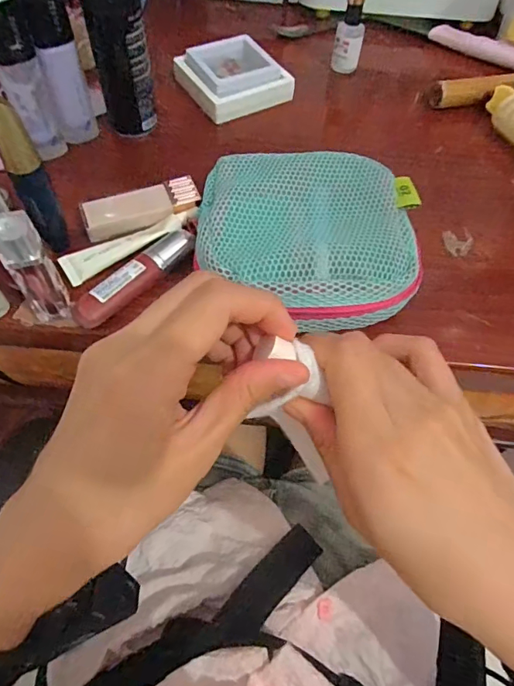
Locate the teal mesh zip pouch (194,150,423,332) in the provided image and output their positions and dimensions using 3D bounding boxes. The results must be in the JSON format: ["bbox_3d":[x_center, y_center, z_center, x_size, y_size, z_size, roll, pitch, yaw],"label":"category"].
[{"bbox_3d":[0.037,-0.078,0.331,0.147,0.037,0.146,5,59,0],"label":"teal mesh zip pouch"}]

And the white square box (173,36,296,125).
[{"bbox_3d":[-0.023,-0.260,0.461,0.087,0.027,0.082,-27,64,-18],"label":"white square box"}]

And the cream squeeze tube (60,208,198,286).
[{"bbox_3d":[-0.094,-0.077,0.356,0.106,0.011,0.023,-28,64,-19],"label":"cream squeeze tube"}]

